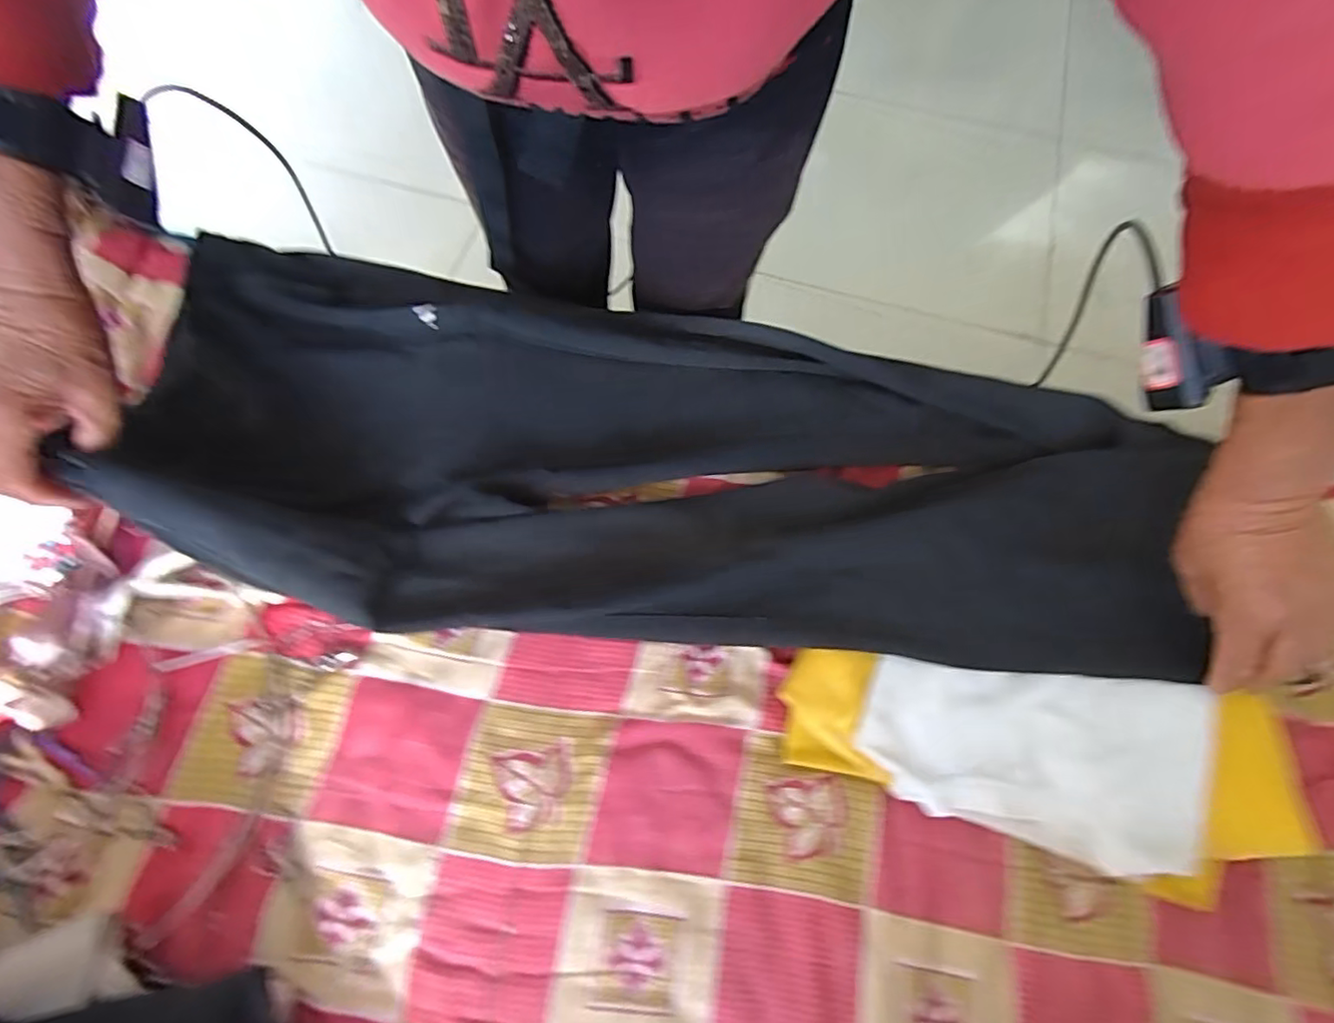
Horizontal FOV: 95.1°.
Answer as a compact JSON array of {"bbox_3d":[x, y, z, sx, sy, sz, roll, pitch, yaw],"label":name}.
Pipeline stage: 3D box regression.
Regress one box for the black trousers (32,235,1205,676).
[{"bbox_3d":[-0.014,-0.046,0.491,0.794,0.137,0.314,9,70,2],"label":"black trousers"}]

